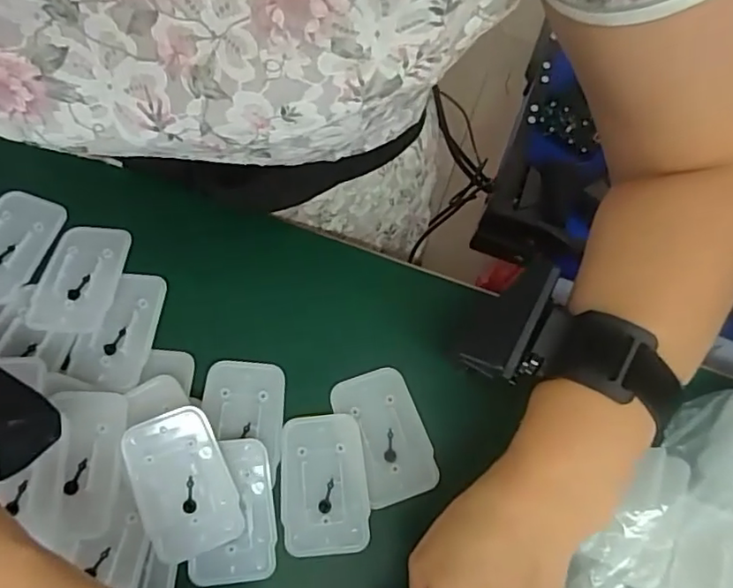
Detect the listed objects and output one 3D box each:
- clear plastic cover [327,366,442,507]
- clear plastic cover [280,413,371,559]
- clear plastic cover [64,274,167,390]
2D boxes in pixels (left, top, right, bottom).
[{"bbox_3d":[0.010,0.077,0.319,0.041,0.005,0.069,-21,72,-5],"label":"clear plastic cover"},{"bbox_3d":[-0.023,0.100,0.309,0.044,0.004,0.069,-6,71,-1],"label":"clear plastic cover"},{"bbox_3d":[-0.140,0.019,0.325,0.043,0.006,0.066,9,72,4],"label":"clear plastic cover"}]

